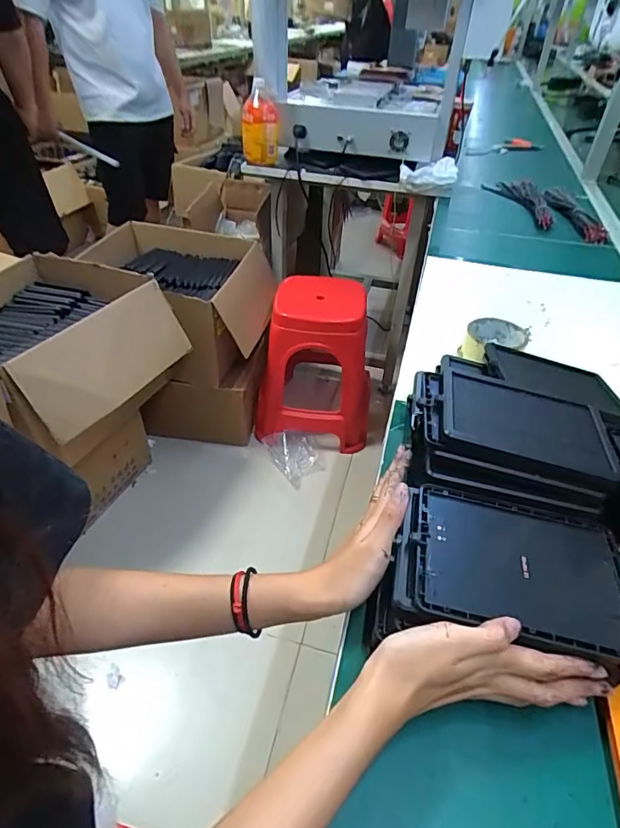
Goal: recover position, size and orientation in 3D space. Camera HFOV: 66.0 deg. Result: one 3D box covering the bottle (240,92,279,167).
[{"bbox_3d":[-0.145,-0.809,1.371,0.102,0.163,0.087,-2,41,-5],"label":"bottle"}]

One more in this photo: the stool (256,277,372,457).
[{"bbox_3d":[0.017,-0.155,1.564,0.367,0.474,0.350,4,41,1],"label":"stool"}]

